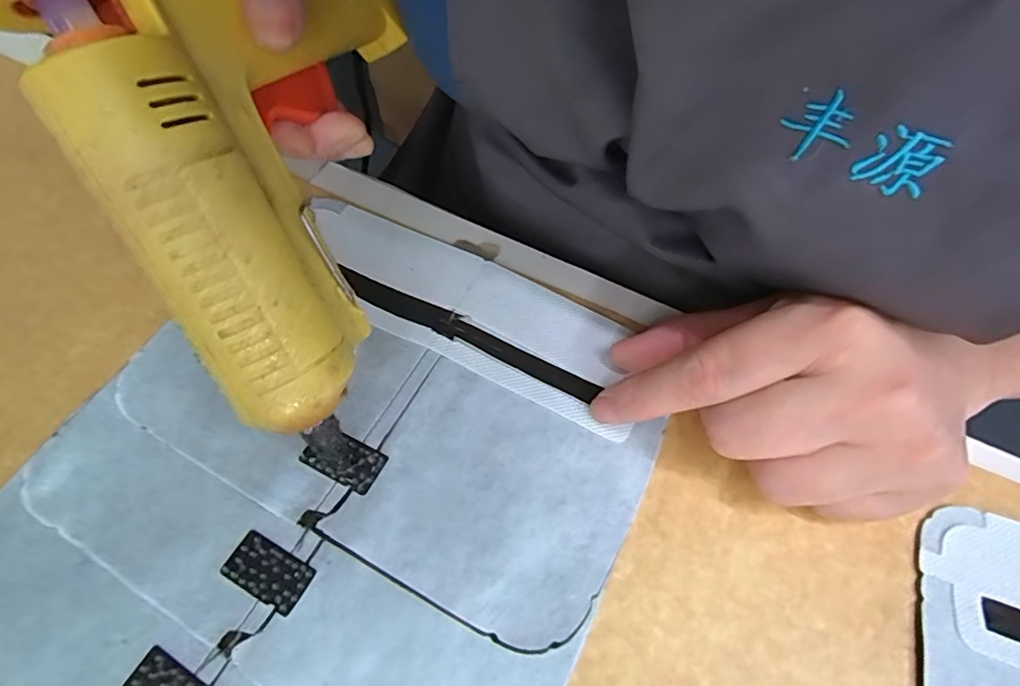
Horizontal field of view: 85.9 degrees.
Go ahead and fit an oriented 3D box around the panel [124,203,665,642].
[{"bbox_3d":[-0.038,0.014,0.218,0.189,0.011,0.131,26,63,12],"label":"panel"}]

